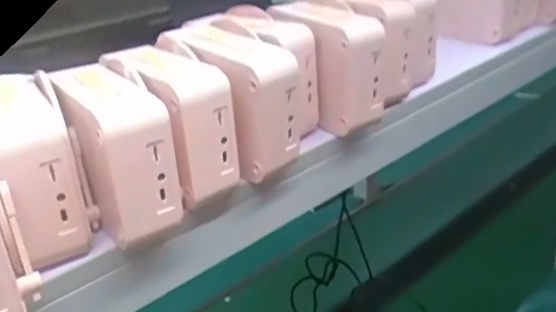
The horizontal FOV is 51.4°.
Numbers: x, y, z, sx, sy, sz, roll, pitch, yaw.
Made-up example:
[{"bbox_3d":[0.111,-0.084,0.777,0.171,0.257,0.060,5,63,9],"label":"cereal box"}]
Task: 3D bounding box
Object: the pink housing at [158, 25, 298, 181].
[{"bbox_3d":[-0.032,-0.048,0.460,0.065,0.096,0.116,-25,32,-34],"label":"pink housing"}]

